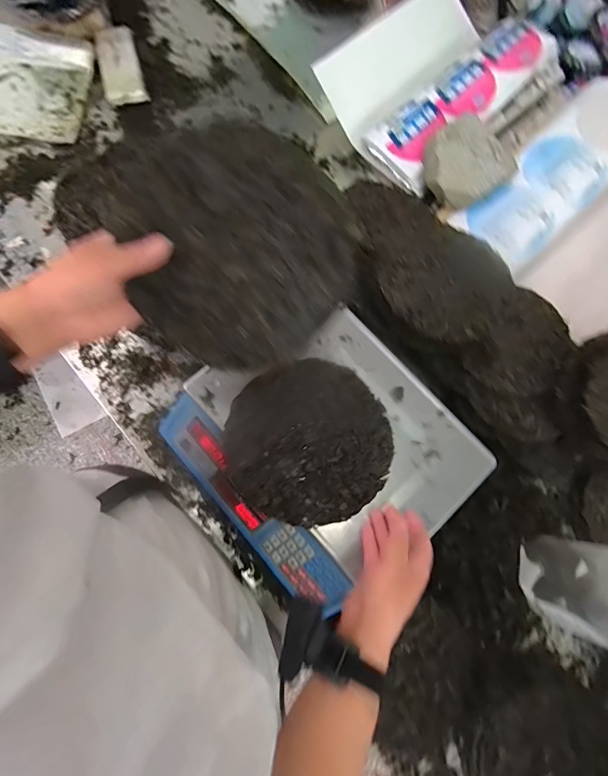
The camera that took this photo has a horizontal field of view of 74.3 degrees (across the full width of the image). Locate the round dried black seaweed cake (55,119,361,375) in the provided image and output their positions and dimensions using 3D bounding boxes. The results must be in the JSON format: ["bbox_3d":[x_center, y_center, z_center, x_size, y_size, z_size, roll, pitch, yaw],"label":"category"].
[{"bbox_3d":[-0.064,-0.118,0.334,0.184,0.008,0.203,-36,109,8],"label":"round dried black seaweed cake"}]

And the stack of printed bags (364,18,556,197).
[{"bbox_3d":[0.315,-0.583,0.799,0.163,0.031,0.434,42,80,8],"label":"stack of printed bags"}]

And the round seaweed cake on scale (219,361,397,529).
[{"bbox_3d":[0.005,0.064,0.474,0.186,0.021,0.184,0,78,-1],"label":"round seaweed cake on scale"}]

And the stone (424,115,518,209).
[{"bbox_3d":[0.309,-0.423,0.756,0.145,0.048,0.148,1,76,-3],"label":"stone"}]

